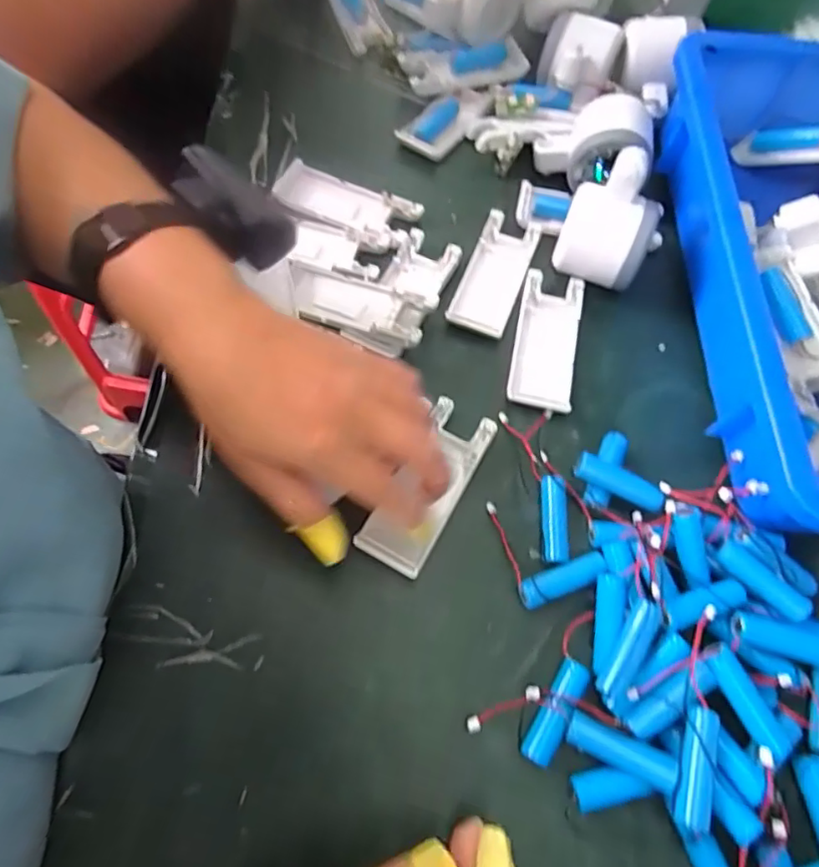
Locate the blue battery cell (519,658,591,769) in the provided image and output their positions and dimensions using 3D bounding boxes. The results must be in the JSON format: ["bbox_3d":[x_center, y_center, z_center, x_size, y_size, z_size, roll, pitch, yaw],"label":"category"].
[{"bbox_3d":[0.072,0.136,0.278,0.014,0.014,0.051,29,68,11],"label":"blue battery cell"}]

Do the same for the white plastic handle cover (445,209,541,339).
[{"bbox_3d":[0.060,-0.112,0.402,0.042,0.014,0.103,20,67,7],"label":"white plastic handle cover"}]

